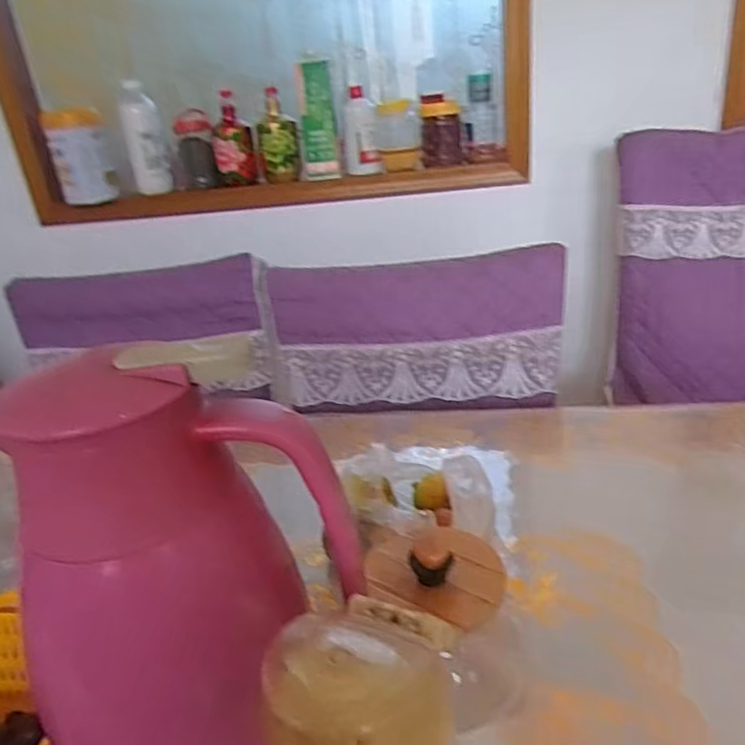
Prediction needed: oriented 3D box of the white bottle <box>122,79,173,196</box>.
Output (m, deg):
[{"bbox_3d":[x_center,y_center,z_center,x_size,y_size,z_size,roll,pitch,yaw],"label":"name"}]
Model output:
[{"bbox_3d":[-0.526,-0.539,1.453,0.079,0.238,0.077,-15,26,-17],"label":"white bottle"}]

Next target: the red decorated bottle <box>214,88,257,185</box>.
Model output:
[{"bbox_3d":[-0.317,-0.524,1.421,0.083,0.189,0.063,2,26,19],"label":"red decorated bottle"}]

